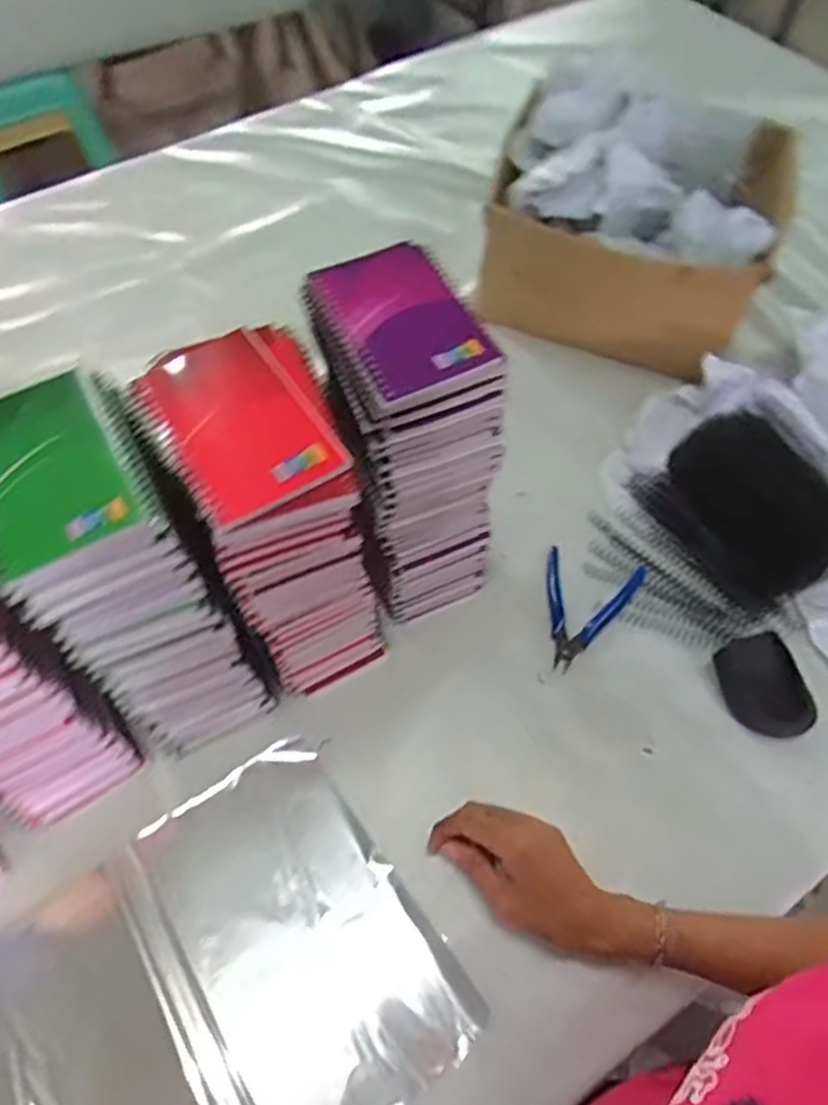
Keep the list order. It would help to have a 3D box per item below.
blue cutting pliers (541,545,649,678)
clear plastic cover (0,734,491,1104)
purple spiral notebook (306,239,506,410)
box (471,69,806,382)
[{"bbox_3d":[0.164,0.055,0.658,0.091,0.010,0.114,13,60,7],"label":"blue cutting pliers"},{"bbox_3d":[-0.152,0.322,0.496,0.319,0.014,0.257,-32,65,-17],"label":"clear plastic cover"},{"bbox_3d":[-0.007,-0.156,0.464,0.086,0.011,0.134,-22,62,-13],"label":"purple spiral notebook"},{"bbox_3d":[0.254,-0.385,0.809,0.315,0.180,0.304,28,63,15],"label":"box"}]

